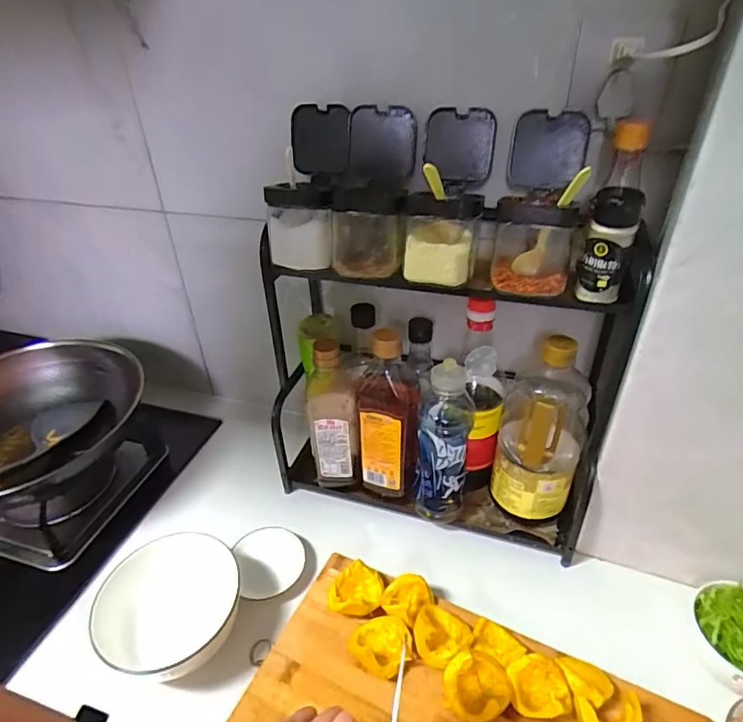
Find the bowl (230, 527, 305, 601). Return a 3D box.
[{"bbox_3d":[-0.125,0.257,0.625,0.083,0.028,0.093,-15,37,-18],"label":"bowl"}]

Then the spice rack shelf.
[{"bbox_3d":[0.062,-0.007,0.622,0.425,0.407,0.180,9,36,14],"label":"spice rack shelf"}]

